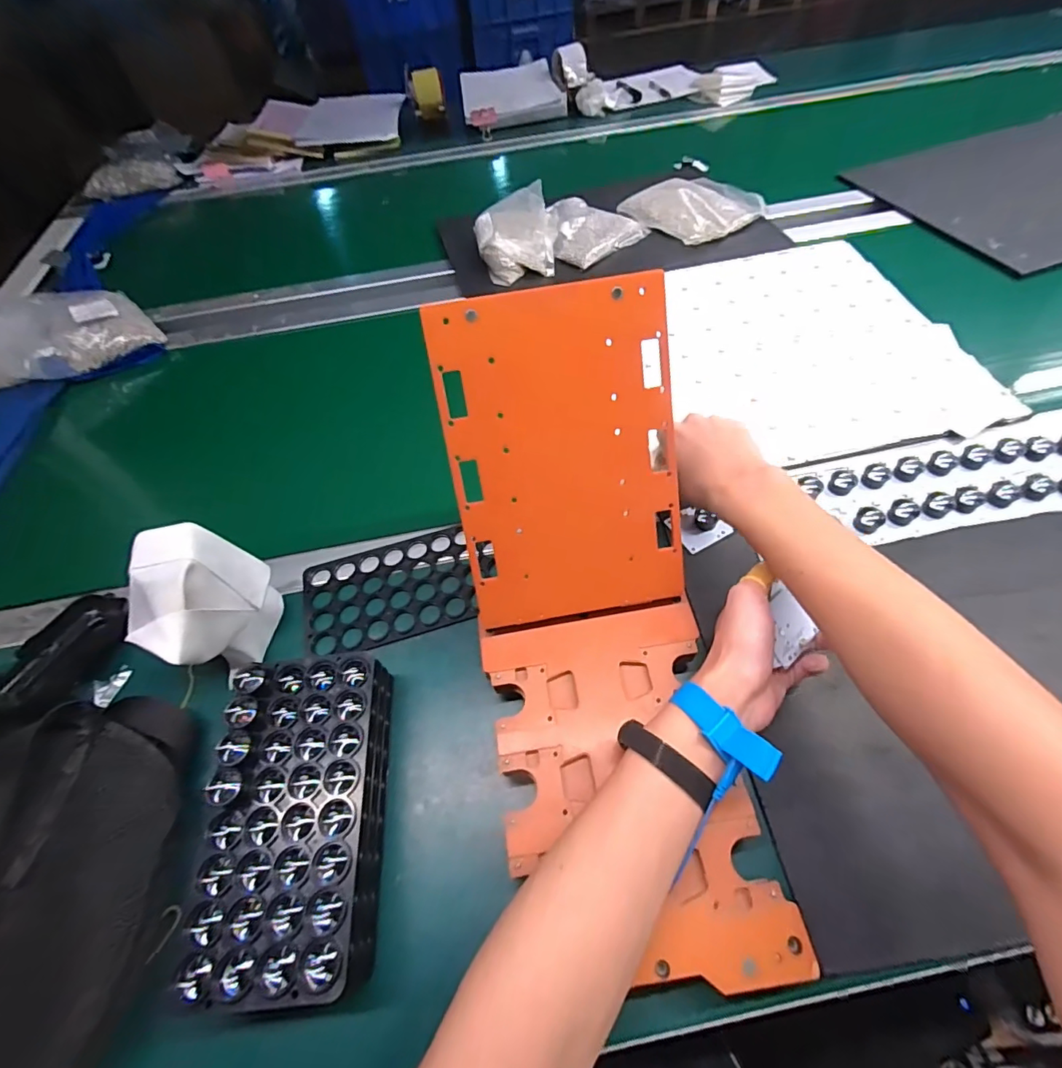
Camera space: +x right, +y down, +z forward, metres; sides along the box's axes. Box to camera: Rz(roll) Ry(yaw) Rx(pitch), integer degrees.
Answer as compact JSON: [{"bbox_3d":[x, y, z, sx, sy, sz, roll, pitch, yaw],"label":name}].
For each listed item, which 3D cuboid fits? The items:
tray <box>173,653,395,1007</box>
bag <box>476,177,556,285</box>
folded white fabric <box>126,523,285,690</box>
[{"bbox_3d":[-0.156,0.187,0.339,0.101,0.070,0.198,-6,57,1],"label":"tray"},{"bbox_3d":[-0.023,-0.450,0.748,0.113,0.055,0.156,-11,57,-2],"label":"bag"},{"bbox_3d":[-0.259,0.055,0.400,0.066,0.118,0.099,16,60,15],"label":"folded white fabric"}]

